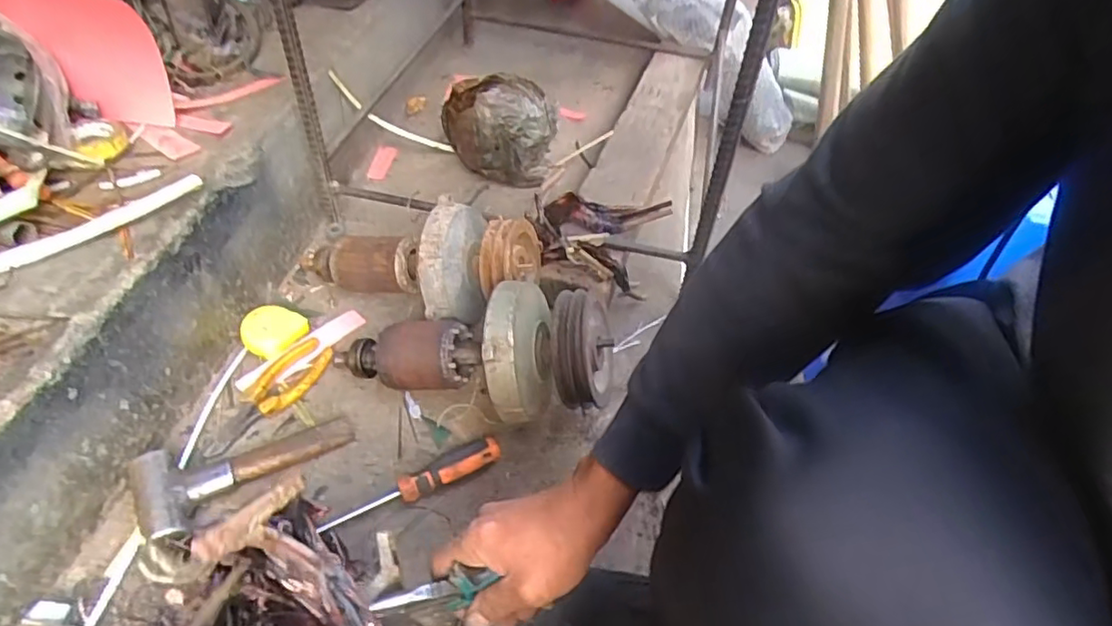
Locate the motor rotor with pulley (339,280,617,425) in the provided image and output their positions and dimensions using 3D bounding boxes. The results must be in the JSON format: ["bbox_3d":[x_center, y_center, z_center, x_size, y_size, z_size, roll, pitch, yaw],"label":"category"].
[{"bbox_3d":[-0.103,0.041,0.653,0.308,0.126,0.134,-5,46,19],"label":"motor rotor with pulley"}]

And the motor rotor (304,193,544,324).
[{"bbox_3d":[-0.186,-0.055,0.739,0.319,0.135,0.143,-3,45,21],"label":"motor rotor"}]

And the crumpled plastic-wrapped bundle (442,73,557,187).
[{"bbox_3d":[-0.087,-0.287,0.938,0.178,0.109,0.149,0,49,-5],"label":"crumpled plastic-wrapped bundle"}]

